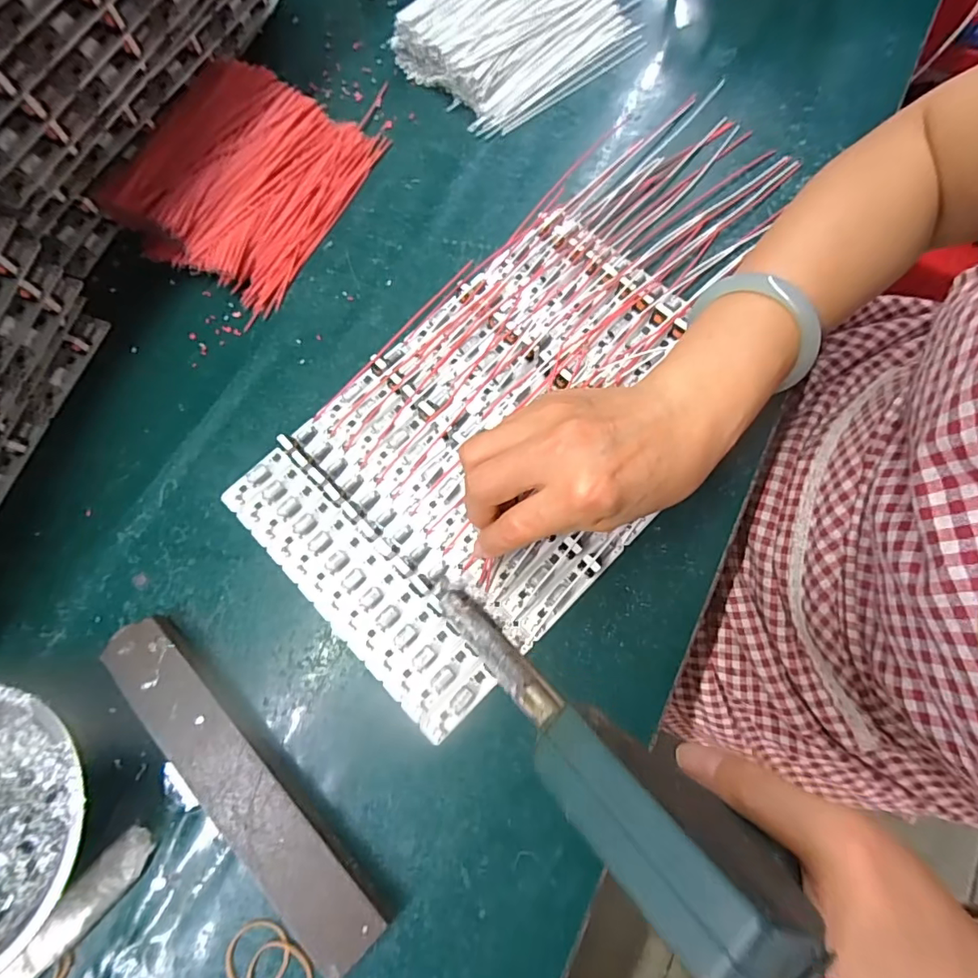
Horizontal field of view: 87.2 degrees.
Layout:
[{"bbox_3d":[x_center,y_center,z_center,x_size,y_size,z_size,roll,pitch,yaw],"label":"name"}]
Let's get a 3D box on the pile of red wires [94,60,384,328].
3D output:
[{"bbox_3d":[-0.171,-0.218,0.356,0.131,0.032,0.162,27,77,8],"label":"pile of red wires"}]

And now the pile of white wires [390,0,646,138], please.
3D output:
[{"bbox_3d":[0.023,-0.350,0.383,0.167,0.038,0.126,-37,77,-8],"label":"pile of white wires"}]

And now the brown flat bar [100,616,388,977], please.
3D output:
[{"bbox_3d":[-0.128,0.147,0.262,0.036,0.019,0.195,-43,78,-10],"label":"brown flat bar"}]

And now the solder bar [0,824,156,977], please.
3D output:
[{"bbox_3d":[-0.208,0.215,0.252,0.020,0.006,0.103,39,79,11],"label":"solder bar"}]

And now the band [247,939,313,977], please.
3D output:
[{"bbox_3d":[-0.101,0.235,0.245,0.031,0.004,0.032,0,75,1],"label":"band"}]

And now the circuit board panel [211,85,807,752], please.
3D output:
[{"bbox_3d":[0.039,-0.089,0.327,0.193,0.015,0.438,34,79,10],"label":"circuit board panel"}]

